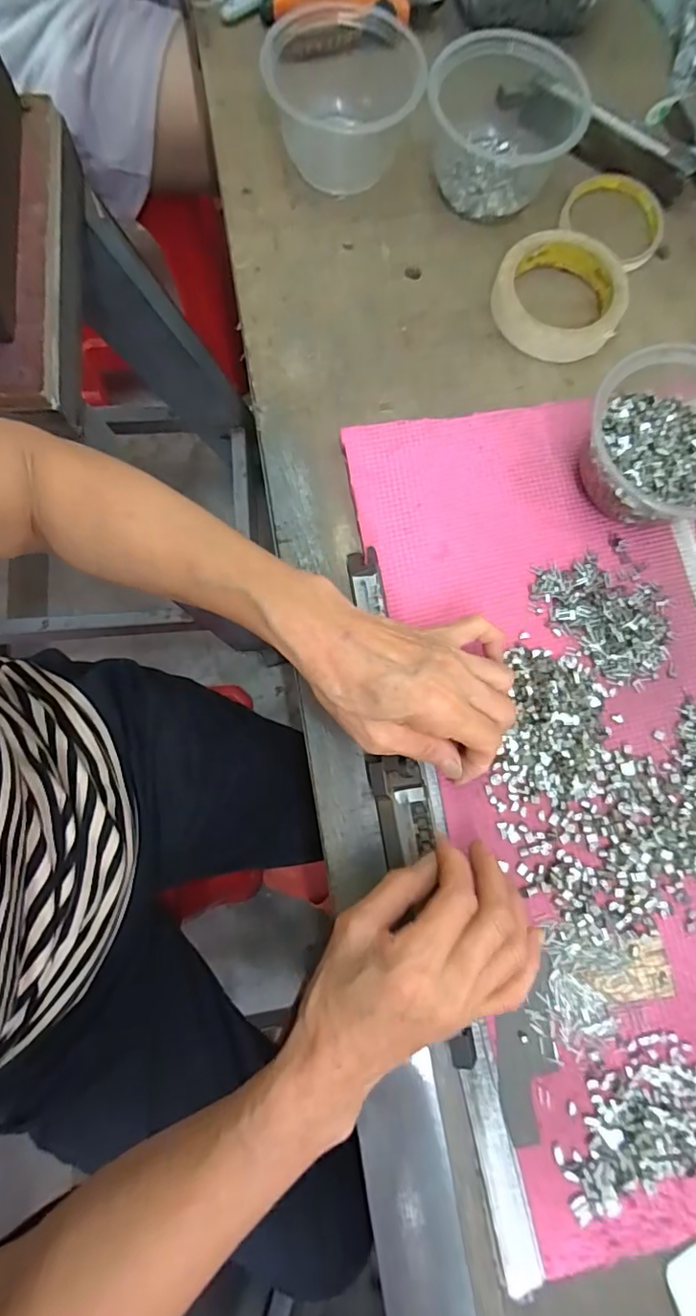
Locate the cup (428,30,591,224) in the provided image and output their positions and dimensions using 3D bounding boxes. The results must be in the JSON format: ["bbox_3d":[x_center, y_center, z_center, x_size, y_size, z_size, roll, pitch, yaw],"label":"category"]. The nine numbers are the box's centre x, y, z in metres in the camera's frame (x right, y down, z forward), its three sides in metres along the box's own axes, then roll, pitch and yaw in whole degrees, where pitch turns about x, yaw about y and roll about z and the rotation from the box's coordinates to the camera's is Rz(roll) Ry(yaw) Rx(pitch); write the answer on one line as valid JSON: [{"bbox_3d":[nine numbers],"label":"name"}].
[{"bbox_3d":[0.120,-0.409,0.412,0.114,0.059,0.111,1,80,-3],"label":"cup"}]

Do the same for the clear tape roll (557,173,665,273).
[{"bbox_3d":[0.224,-0.367,0.443,0.082,0.012,0.082,1,80,-3],"label":"clear tape roll"}]

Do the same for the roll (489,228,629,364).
[{"bbox_3d":[0.162,-0.281,0.411,0.097,0.020,0.094,1,80,-3],"label":"roll"}]

